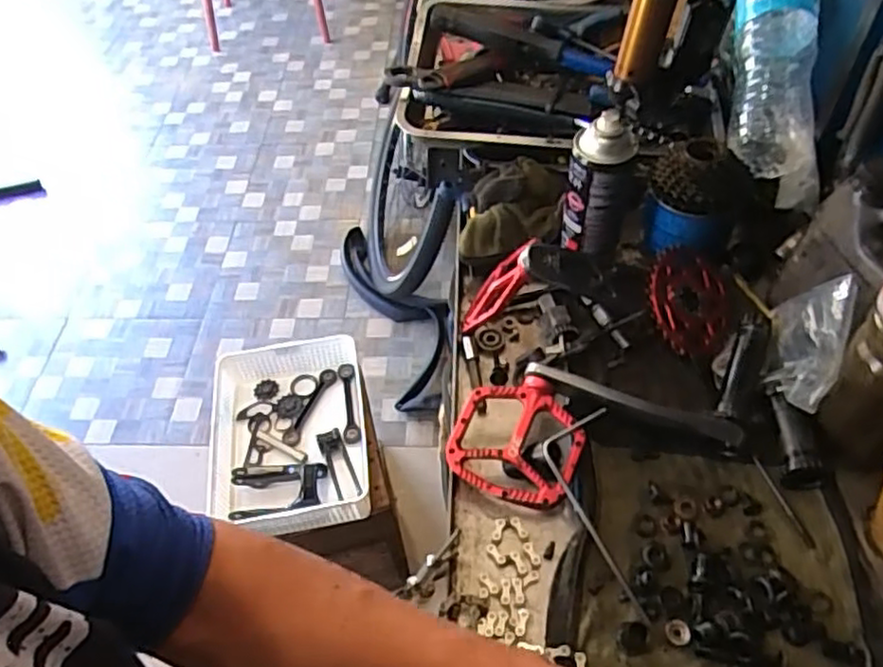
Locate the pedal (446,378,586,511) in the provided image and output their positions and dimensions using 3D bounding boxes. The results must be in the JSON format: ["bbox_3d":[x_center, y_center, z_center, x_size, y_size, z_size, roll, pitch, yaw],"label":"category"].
[{"bbox_3d":[0.069,0.094,0.621,0.113,0.017,0.112,21,72,15],"label":"pedal"}]

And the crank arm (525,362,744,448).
[{"bbox_3d":[0.176,0.064,0.625,0.196,0.041,0.021,11,54,13],"label":"crank arm"}]

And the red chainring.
[{"bbox_3d":[0.254,-0.035,0.705,0.099,0.011,0.118,24,65,-15],"label":"red chainring"}]

